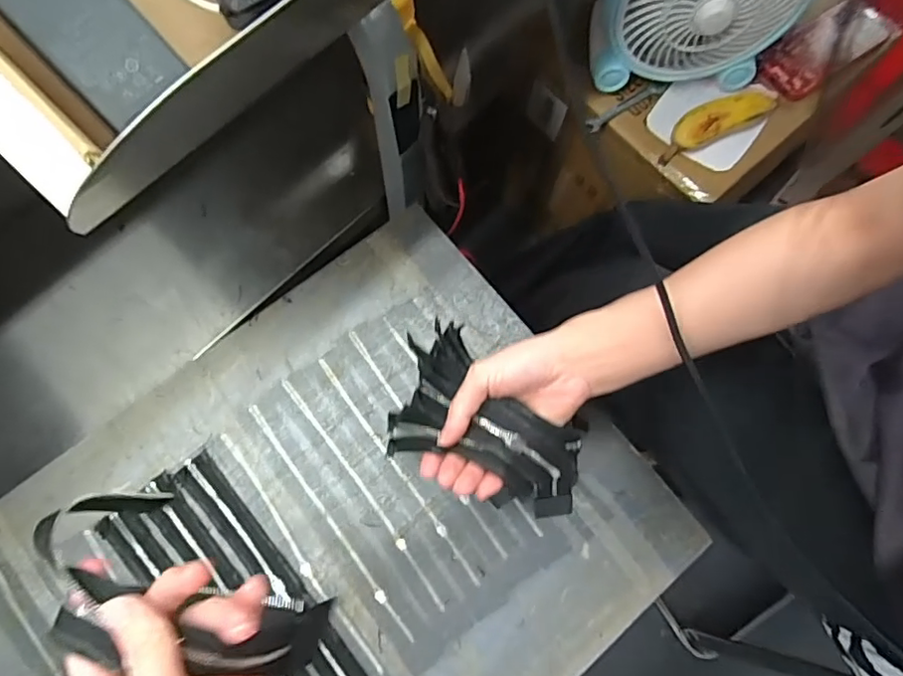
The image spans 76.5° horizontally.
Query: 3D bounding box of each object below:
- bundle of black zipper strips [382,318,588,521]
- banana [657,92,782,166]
[{"bbox_3d":[0.021,0.069,0.430,0.161,0.060,0.093,34,77,17],"label":"bundle of black zipper strips"},{"bbox_3d":[0.315,-0.257,0.684,0.139,0.040,0.039,-25,78,-7],"label":"banana"}]

